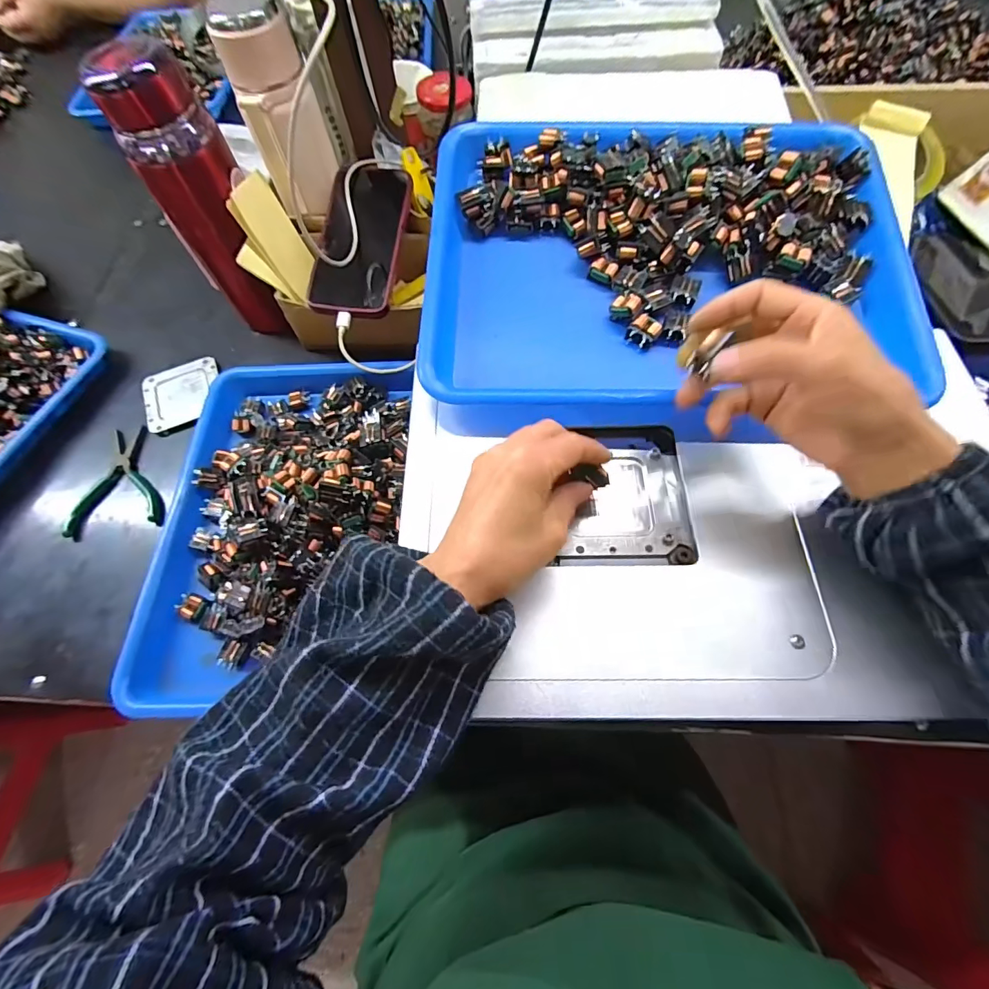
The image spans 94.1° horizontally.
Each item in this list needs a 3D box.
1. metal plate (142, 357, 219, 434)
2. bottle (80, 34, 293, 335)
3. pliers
[{"bbox_3d":[-0.341,-0.111,0.503,0.077,0.012,0.081,-19,70,-10],"label":"metal plate"},{"bbox_3d":[-0.265,-0.265,0.441,0.067,0.231,0.066,8,66,7],"label":"bottle"},{"bbox_3d":[-0.364,-0.017,0.454,0.092,0.012,0.113,-8,65,-1],"label":"pliers"}]

